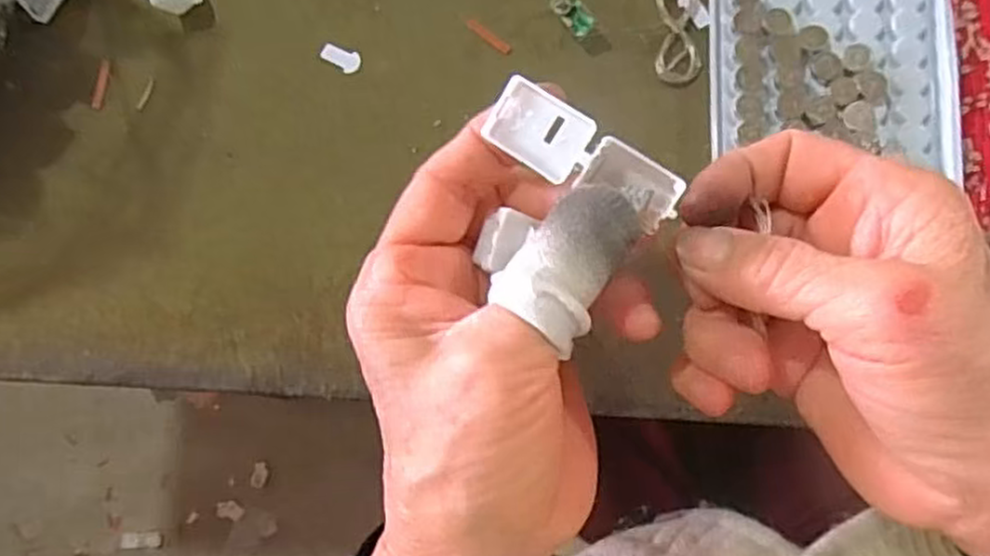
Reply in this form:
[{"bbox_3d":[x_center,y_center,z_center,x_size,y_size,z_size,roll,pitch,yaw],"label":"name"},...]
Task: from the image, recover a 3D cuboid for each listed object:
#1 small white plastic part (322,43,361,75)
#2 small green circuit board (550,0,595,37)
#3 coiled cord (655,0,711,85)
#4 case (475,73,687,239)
[{"bbox_3d":[-0.066,-0.094,0.315,0.017,0.004,0.009,25,88,5],"label":"small white plastic part"},{"bbox_3d":[0.032,-0.106,0.302,0.010,0.012,0.019,-41,85,0],"label":"small green circuit board"},{"bbox_3d":[0.075,-0.103,0.300,0.021,0.006,0.046,-2,86,3],"label":"coiled cord"},{"bbox_3d":[0.025,-0.034,0.204,0.056,0.009,0.019,28,92,-2],"label":"case"}]

